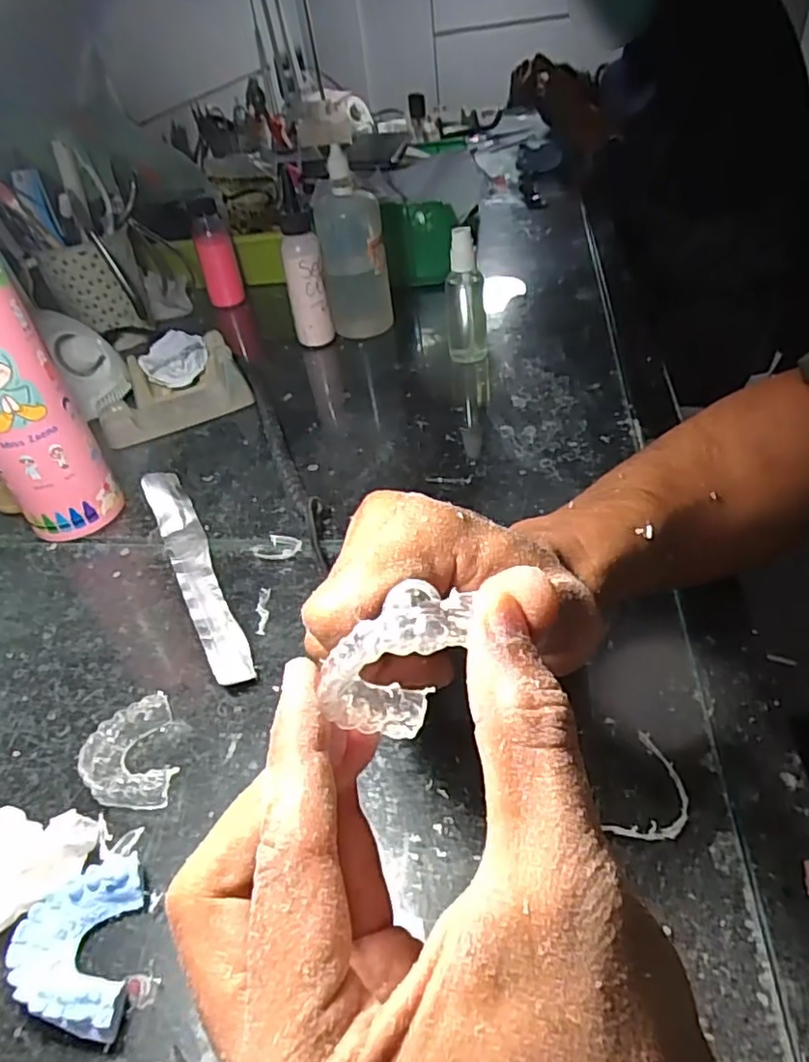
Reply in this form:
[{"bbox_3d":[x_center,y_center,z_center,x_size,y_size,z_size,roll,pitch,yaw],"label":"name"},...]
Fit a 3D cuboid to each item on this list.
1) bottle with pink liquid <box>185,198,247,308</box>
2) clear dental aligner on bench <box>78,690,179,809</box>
[{"bbox_3d":[-0.214,-0.317,0.725,0.040,0.111,0.042,-16,42,-10],"label":"bottle with pink liquid"},{"bbox_3d":[-0.129,0.107,0.300,0.039,0.013,0.056,-19,42,-13],"label":"clear dental aligner on bench"}]

